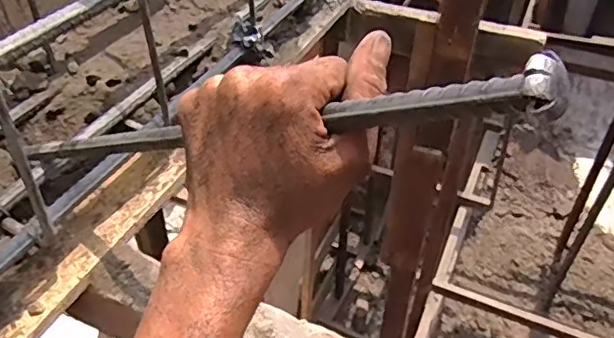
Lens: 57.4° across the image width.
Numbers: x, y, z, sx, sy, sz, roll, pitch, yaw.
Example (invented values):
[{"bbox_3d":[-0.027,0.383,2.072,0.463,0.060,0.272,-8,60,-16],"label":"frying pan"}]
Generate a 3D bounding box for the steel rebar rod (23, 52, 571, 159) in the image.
[{"bbox_3d":[-0.066,-0.022,0.330,0.417,0.019,0.014,-3,31,41],"label":"steel rebar rod"}]

